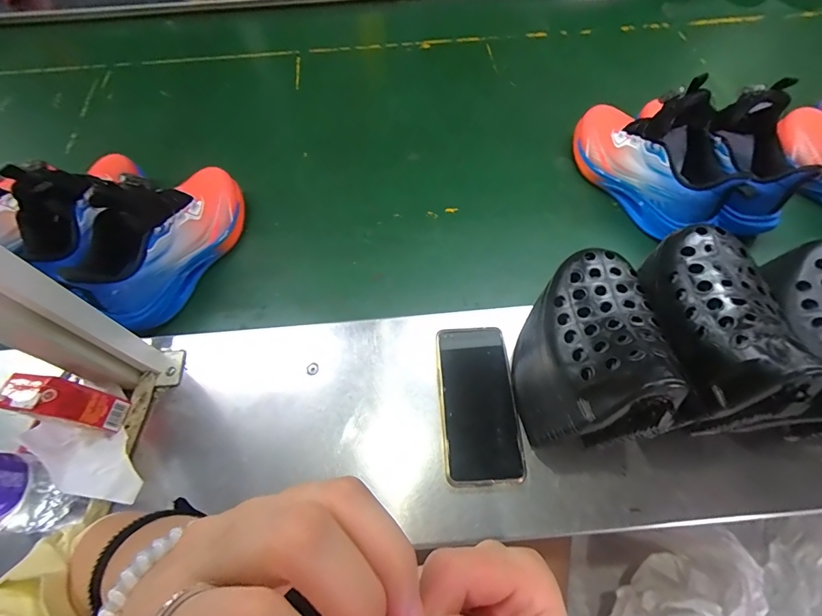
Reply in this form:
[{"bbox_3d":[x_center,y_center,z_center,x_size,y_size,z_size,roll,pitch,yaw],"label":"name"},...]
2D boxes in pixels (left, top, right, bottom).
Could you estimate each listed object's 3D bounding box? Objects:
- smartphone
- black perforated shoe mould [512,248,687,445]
[{"bbox_3d":[0.068,0.094,0.410,0.076,0.007,0.158,-4,61,1],"label":"smartphone"},{"bbox_3d":[0.139,0.044,0.344,0.088,0.158,0.151,-3,61,2],"label":"black perforated shoe mould"}]

